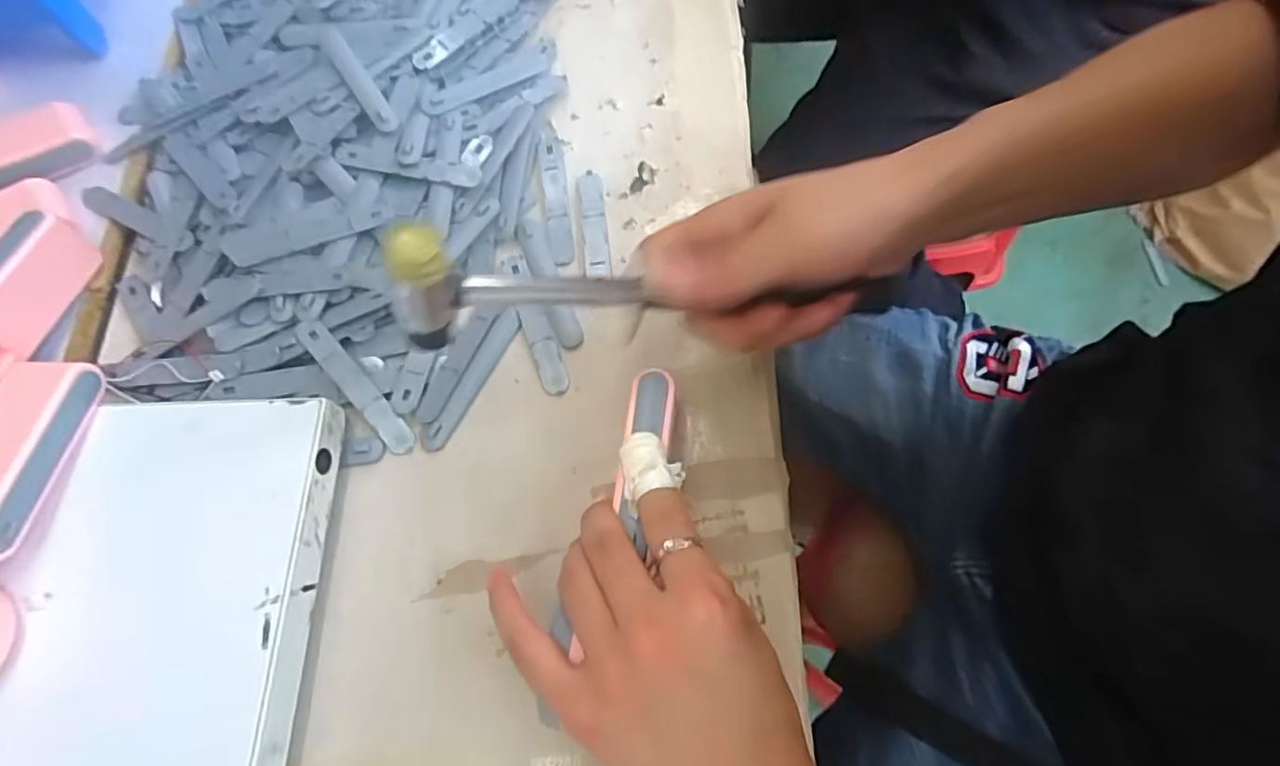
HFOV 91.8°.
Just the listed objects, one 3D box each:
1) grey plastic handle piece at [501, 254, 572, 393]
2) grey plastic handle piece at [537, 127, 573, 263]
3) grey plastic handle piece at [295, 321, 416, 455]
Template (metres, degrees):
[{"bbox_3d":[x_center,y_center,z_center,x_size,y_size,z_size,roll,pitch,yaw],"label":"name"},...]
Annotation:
[{"bbox_3d":[-0.063,-0.037,0.375,0.017,0.004,0.096,-19,69,-9],"label":"grey plastic handle piece"},{"bbox_3d":[-0.056,-0.124,0.406,0.015,0.008,0.104,-8,68,-4],"label":"grey plastic handle piece"},{"bbox_3d":[-0.162,0.001,0.354,0.015,0.004,0.094,-41,87,-16],"label":"grey plastic handle piece"}]

